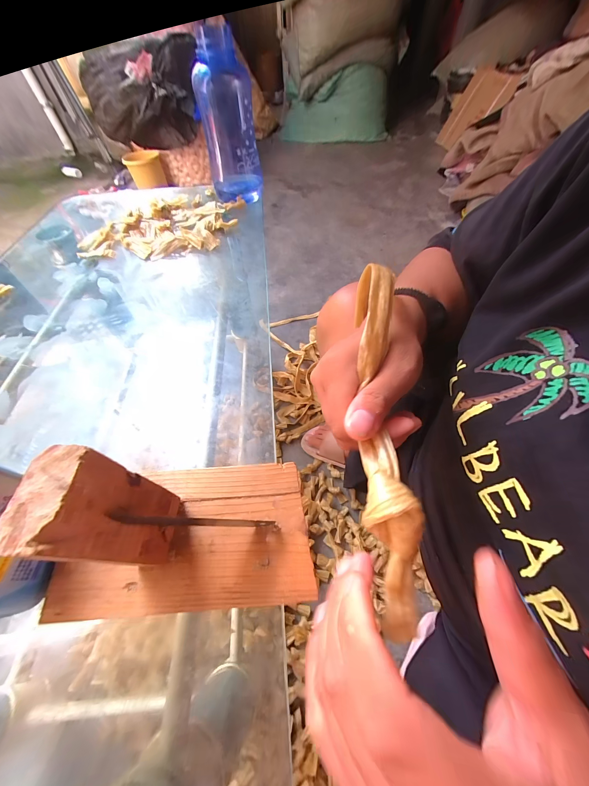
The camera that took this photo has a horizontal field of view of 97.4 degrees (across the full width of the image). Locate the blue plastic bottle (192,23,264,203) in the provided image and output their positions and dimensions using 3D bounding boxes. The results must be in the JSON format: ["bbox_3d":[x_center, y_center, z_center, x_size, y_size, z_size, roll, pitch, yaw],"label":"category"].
[{"bbox_3d":[-0.125,-0.502,0.497,0.101,0.228,0.116,-9,57,-4],"label":"blue plastic bottle"}]

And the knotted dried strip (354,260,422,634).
[{"bbox_3d":[0.051,0.009,0.150,0.028,0.024,0.214,1,68,2],"label":"knotted dried strip"}]

